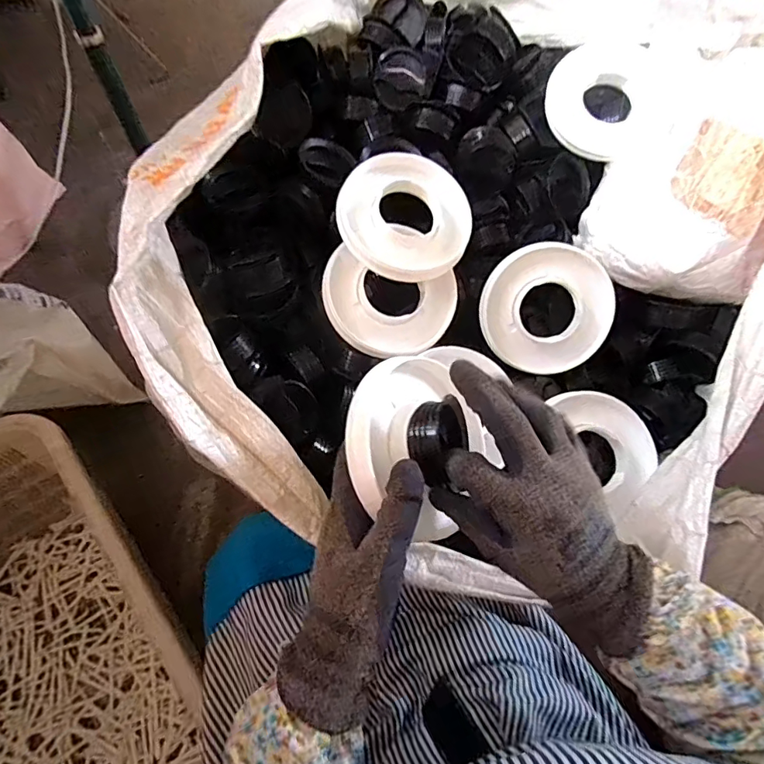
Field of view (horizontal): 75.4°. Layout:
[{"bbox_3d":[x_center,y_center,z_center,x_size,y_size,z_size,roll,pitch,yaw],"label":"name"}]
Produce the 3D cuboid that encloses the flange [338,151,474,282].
[{"bbox_3d":[0.022,-0.163,0.491,0.130,0.025,0.130,12,82,-9],"label":"flange"}]

